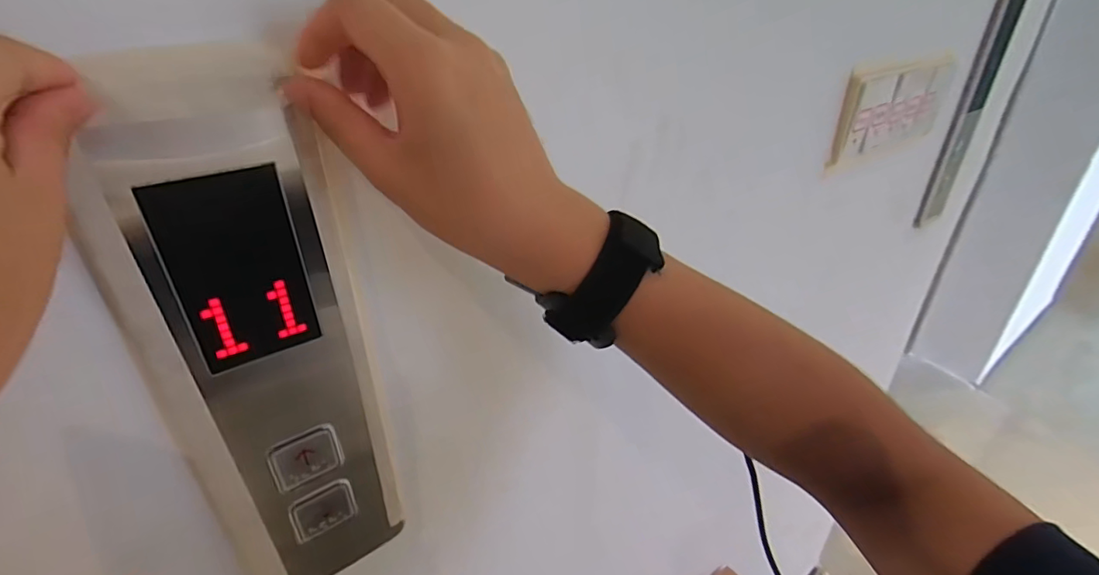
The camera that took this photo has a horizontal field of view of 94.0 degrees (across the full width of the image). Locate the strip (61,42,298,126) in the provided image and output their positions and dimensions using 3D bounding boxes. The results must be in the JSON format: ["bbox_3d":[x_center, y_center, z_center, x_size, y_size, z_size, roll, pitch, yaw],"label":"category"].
[{"bbox_3d":[-0.130,-0.077,0.192,0.065,0.024,0.004,-22,32,-31],"label":"strip"}]

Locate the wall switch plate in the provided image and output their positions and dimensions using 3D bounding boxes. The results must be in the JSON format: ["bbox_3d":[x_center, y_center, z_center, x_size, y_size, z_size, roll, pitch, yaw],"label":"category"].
[{"bbox_3d":[0.393,-0.203,0.578,0.249,0.098,0.019,-20,35,-31],"label":"wall switch plate"}]

